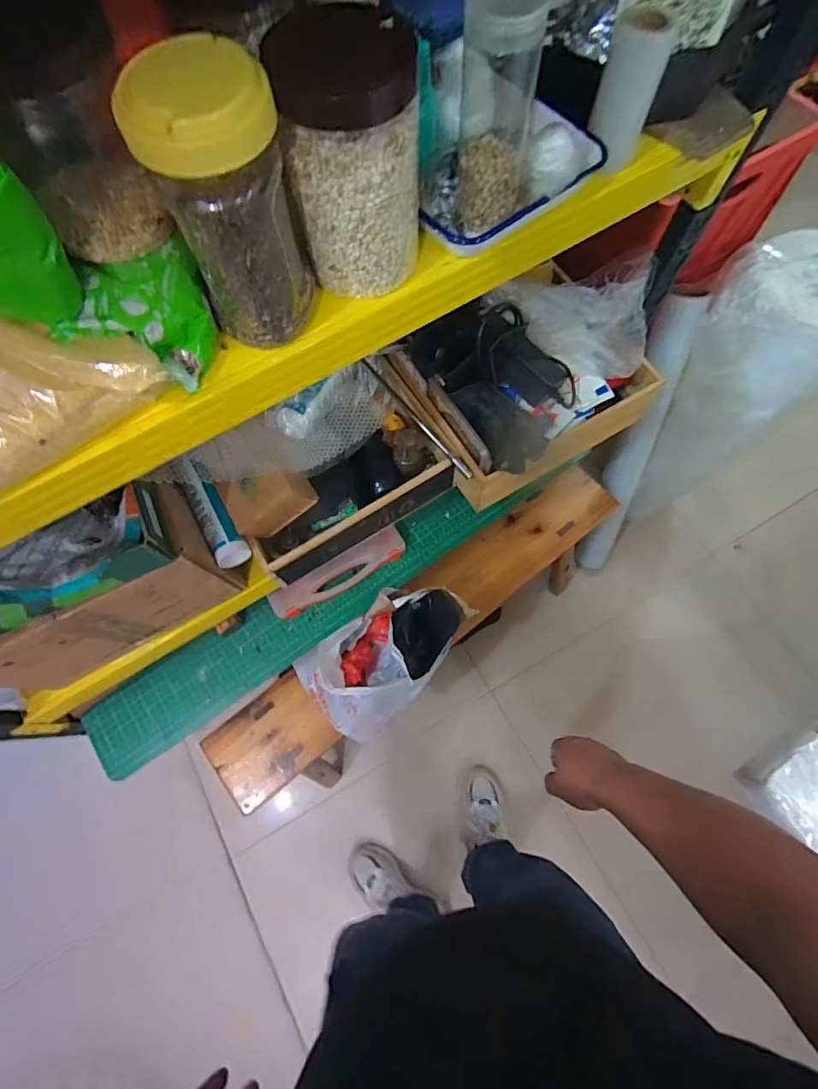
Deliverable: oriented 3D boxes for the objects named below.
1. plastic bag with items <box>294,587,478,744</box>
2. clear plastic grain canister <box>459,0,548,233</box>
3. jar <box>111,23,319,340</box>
[{"bbox_3d":[-0.038,0.201,0.866,0.323,0.203,0.183,-32,73,-9],"label":"plastic bag with items"},{"bbox_3d":[0.066,-0.327,0.372,0.062,0.142,0.050,12,72,5],"label":"clear plastic grain canister"},{"bbox_3d":[-0.115,-0.224,0.323,0.084,0.167,0.073,-23,72,-6],"label":"jar"}]

